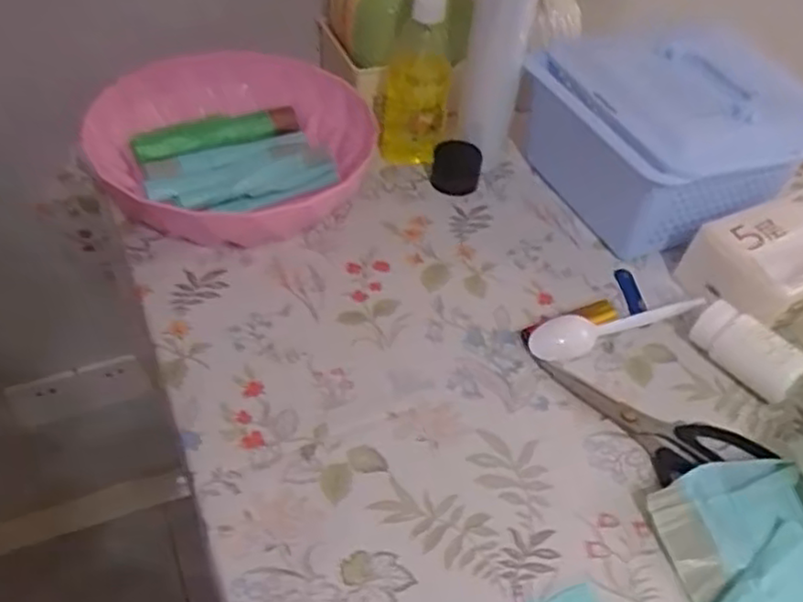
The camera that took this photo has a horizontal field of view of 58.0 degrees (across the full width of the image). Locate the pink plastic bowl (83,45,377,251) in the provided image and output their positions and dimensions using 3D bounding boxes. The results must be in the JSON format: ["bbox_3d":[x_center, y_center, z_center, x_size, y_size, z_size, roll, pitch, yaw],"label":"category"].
[{"bbox_3d":[-0.136,-0.130,0.641,0.243,0.059,0.222,3,46,-3],"label":"pink plastic bowl"}]

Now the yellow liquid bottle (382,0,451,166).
[{"bbox_3d":[0.016,-0.208,0.647,0.058,0.174,0.040,5,46,-1],"label":"yellow liquid bottle"}]

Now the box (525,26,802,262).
[{"bbox_3d":[0.230,-0.143,0.643,0.166,0.124,0.200,-15,50,-19],"label":"box"}]

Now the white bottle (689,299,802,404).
[{"bbox_3d":[0.251,0.038,0.531,0.032,0.041,0.078,-22,52,-24],"label":"white bottle"}]

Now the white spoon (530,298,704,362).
[{"bbox_3d":[0.166,0.015,0.564,0.153,0.012,0.032,-19,51,-22],"label":"white spoon"}]

